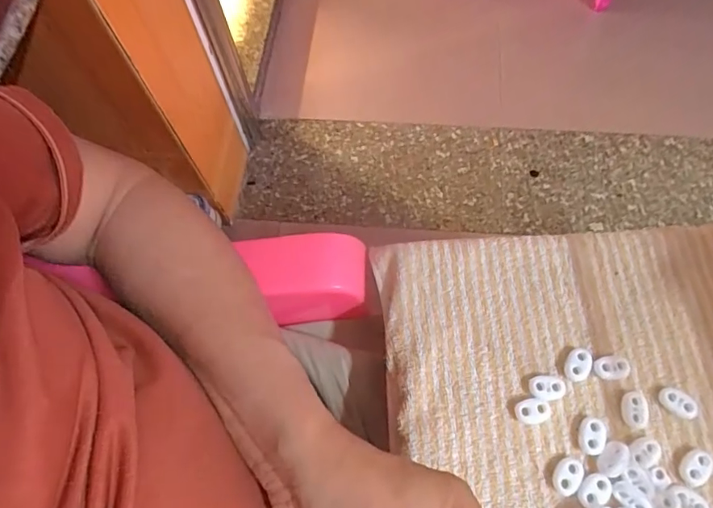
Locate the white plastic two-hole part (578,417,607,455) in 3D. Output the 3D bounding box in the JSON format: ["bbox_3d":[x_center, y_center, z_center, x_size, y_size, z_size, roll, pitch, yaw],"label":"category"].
[{"bbox_3d":[0.147,0.113,0.303,0.016,0.004,0.023,11,68,7],"label":"white plastic two-hole part"}]

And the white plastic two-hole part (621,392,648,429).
[{"bbox_3d":[0.177,0.100,0.309,0.016,0.004,0.022,10,68,7],"label":"white plastic two-hole part"}]

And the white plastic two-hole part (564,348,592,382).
[{"bbox_3d":[0.147,0.072,0.321,0.015,0.004,0.024,30,72,15],"label":"white plastic two-hole part"}]

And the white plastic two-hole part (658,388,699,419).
[{"bbox_3d":[0.204,0.095,0.310,0.021,0.006,0.014,28,71,14],"label":"white plastic two-hole part"}]

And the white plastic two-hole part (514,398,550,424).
[{"bbox_3d":[0.113,0.100,0.311,0.022,0.004,0.015,-11,67,-2],"label":"white plastic two-hole part"}]

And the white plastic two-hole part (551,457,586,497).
[{"bbox_3d":[0.129,0.135,0.296,0.016,0.004,0.023,38,74,17],"label":"white plastic two-hole part"}]

